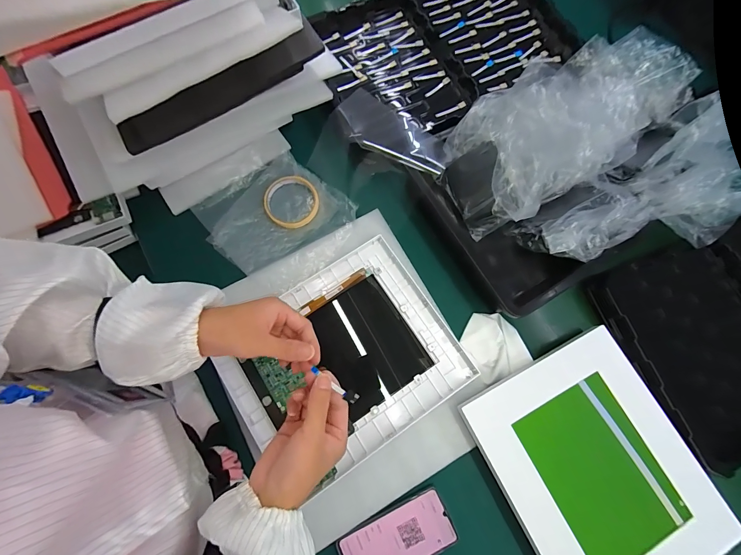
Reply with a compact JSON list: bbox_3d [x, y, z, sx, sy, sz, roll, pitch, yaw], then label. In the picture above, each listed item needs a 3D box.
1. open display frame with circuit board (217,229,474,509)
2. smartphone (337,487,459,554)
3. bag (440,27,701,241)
[{"bbox_3d":[-0.039,0.120,0.478,0.304,0.017,0.256,-33,79,-9],"label":"open display frame with circuit board"},{"bbox_3d":[0.035,0.344,0.432,0.148,0.006,0.070,-24,78,-8],"label":"smartphone"},{"bbox_3d":[0.293,-0.229,0.512,0.361,0.110,0.173,-33,79,-10],"label":"bag"}]

